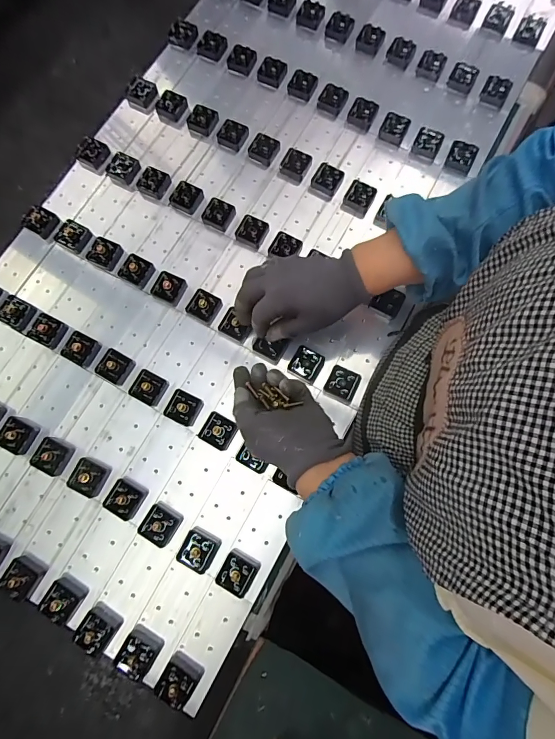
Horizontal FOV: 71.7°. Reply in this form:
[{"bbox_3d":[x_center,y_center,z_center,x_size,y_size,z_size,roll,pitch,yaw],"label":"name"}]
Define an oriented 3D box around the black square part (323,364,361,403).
[{"bbox_3d":[0.077,0.016,0.453,0.036,0.017,0.036,27,80,6],"label":"black square part"}]

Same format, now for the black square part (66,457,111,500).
[{"bbox_3d":[-0.214,0.123,0.436,0.035,0.017,0.038,27,80,6],"label":"black square part"}]

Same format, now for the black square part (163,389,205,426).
[{"bbox_3d":[-0.110,0.045,0.455,0.035,0.019,0.036,25,80,6],"label":"black square part"}]

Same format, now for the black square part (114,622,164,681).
[{"bbox_3d":[-0.145,0.296,0.400,0.036,0.020,0.040,30,80,6],"label":"black square part"}]

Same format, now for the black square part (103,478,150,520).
[{"bbox_3d":[-0.171,0.145,0.432,0.036,0.018,0.037,28,80,6],"label":"black square part"}]

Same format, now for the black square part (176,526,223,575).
[{"bbox_3d":[-0.086,0.197,0.418,0.037,0.021,0.037,26,80,6],"label":"black square part"}]

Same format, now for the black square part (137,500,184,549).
[{"bbox_3d":[-0.130,0.171,0.424,0.036,0.019,0.038,33,80,7],"label":"black square part"}]

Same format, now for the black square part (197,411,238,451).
[{"bbox_3d":[-0.069,0.073,0.447,0.036,0.017,0.037,29,80,6],"label":"black square part"}]

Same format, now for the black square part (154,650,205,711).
[{"bbox_3d":[-0.100,0.318,0.392,0.036,0.020,0.039,27,80,6],"label":"black square part"}]

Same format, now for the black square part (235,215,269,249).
[{"bbox_3d":[-0.033,-0.181,0.503,0.037,0.014,0.039,27,80,6],"label":"black square part"}]

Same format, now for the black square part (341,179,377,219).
[{"bbox_3d":[0.109,-0.229,0.513,0.036,0.015,0.037,29,80,6],"label":"black square part"}]

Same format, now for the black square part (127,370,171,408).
[{"bbox_3d":[-0.155,0.021,0.460,0.034,0.020,0.036,26,80,6],"label":"black square part"}]

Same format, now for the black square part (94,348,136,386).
[{"bbox_3d":[-0.198,-0.004,0.466,0.036,0.017,0.035,26,80,6],"label":"black square part"}]

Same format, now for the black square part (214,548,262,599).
[{"bbox_3d":[-0.043,0.219,0.410,0.038,0.022,0.039,27,80,6],"label":"black square part"}]

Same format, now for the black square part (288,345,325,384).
[{"bbox_3d":[0.035,-0.007,0.462,0.036,0.019,0.039,27,80,6],"label":"black square part"}]

